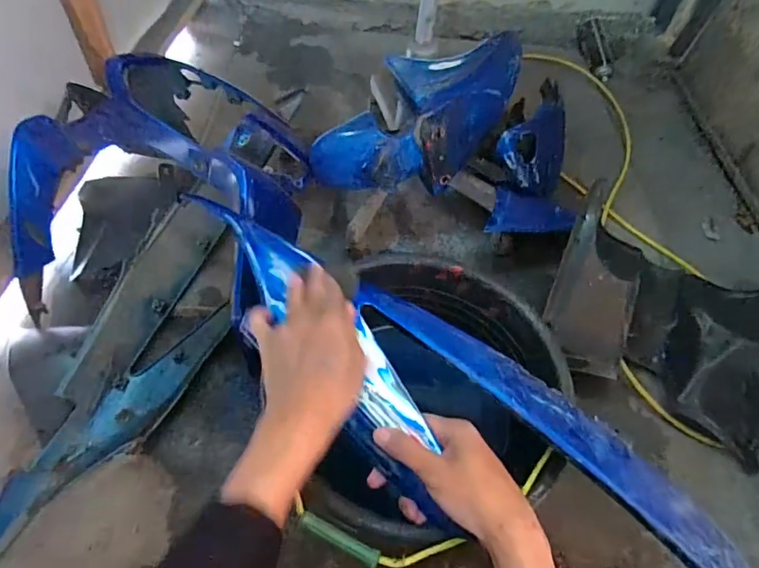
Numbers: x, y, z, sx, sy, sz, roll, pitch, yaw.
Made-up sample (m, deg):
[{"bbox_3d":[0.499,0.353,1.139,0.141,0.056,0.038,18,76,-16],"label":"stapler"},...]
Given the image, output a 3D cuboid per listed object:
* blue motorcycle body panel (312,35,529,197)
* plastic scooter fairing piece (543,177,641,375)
[{"bbox_3d":[0.086,-0.275,0.798,0.399,0.153,0.137,-33,62,-6],"label":"blue motorcycle body panel"},{"bbox_3d":[0.342,-0.009,0.775,0.148,0.040,0.305,2,84,-3],"label":"plastic scooter fairing piece"}]

